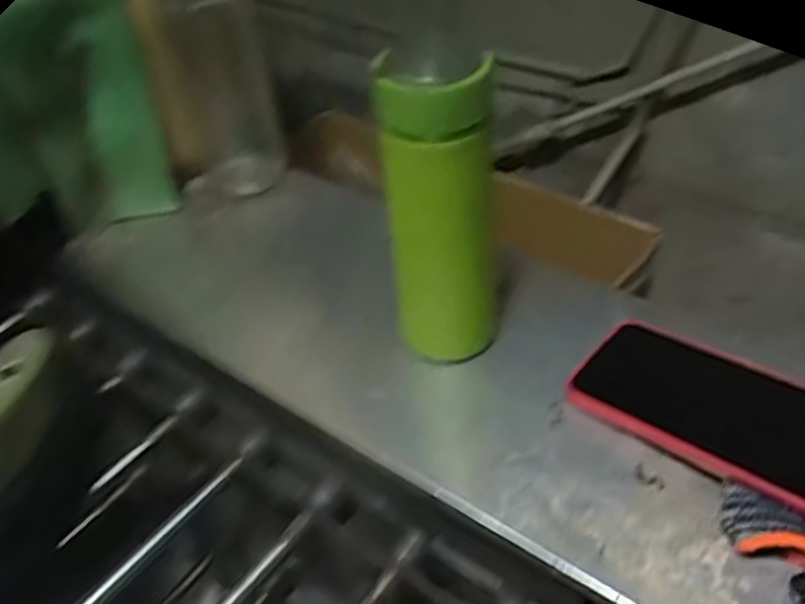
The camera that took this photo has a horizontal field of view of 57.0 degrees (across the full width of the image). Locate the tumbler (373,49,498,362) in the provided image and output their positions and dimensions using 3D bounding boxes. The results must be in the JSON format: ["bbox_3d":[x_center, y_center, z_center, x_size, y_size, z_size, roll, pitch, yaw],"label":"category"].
[{"bbox_3d":[0.022,-0.042,0.442,0.058,0.197,0.053,-3,42,3],"label":"tumbler"}]

